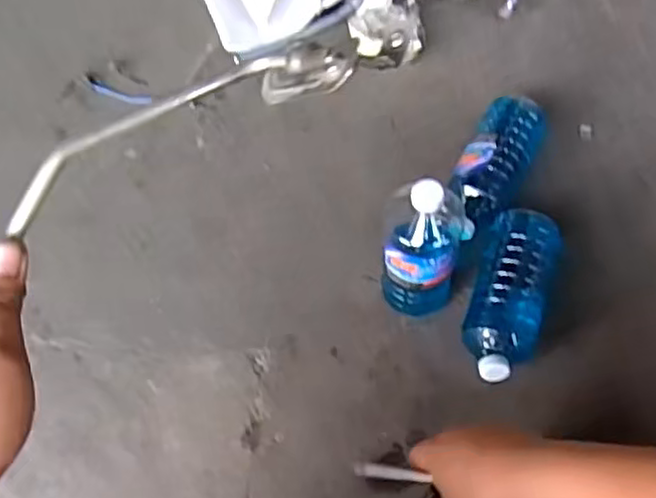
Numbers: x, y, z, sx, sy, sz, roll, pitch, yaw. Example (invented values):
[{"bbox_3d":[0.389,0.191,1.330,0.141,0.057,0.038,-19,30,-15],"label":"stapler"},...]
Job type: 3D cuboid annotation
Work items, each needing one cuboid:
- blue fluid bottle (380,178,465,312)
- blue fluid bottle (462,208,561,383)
[{"bbox_3d":[0.110,-0.005,0.895,0.081,0.230,0.110,-12,59,-3],"label":"blue fluid bottle"},{"bbox_3d":[0.243,0.064,0.926,0.097,0.073,0.244,15,62,12],"label":"blue fluid bottle"}]

